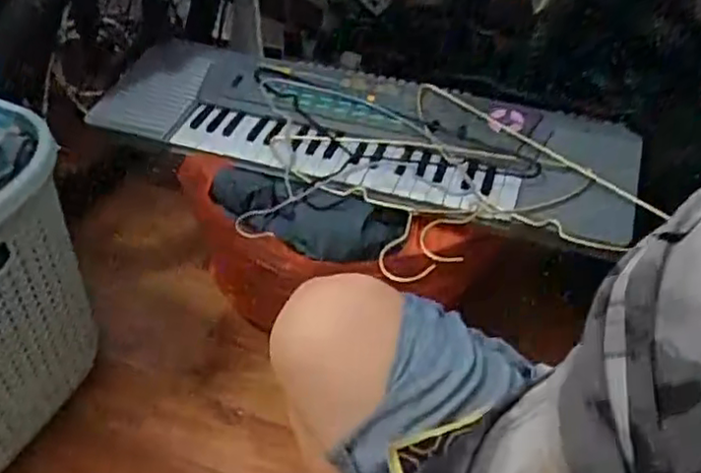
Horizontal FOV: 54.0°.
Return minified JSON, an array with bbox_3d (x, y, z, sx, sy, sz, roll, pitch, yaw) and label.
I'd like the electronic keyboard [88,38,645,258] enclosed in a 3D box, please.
[{"bbox_3d":[0.013,-0.144,0.909,0.697,0.061,0.224,12,43,14],"label":"electronic keyboard"}]

